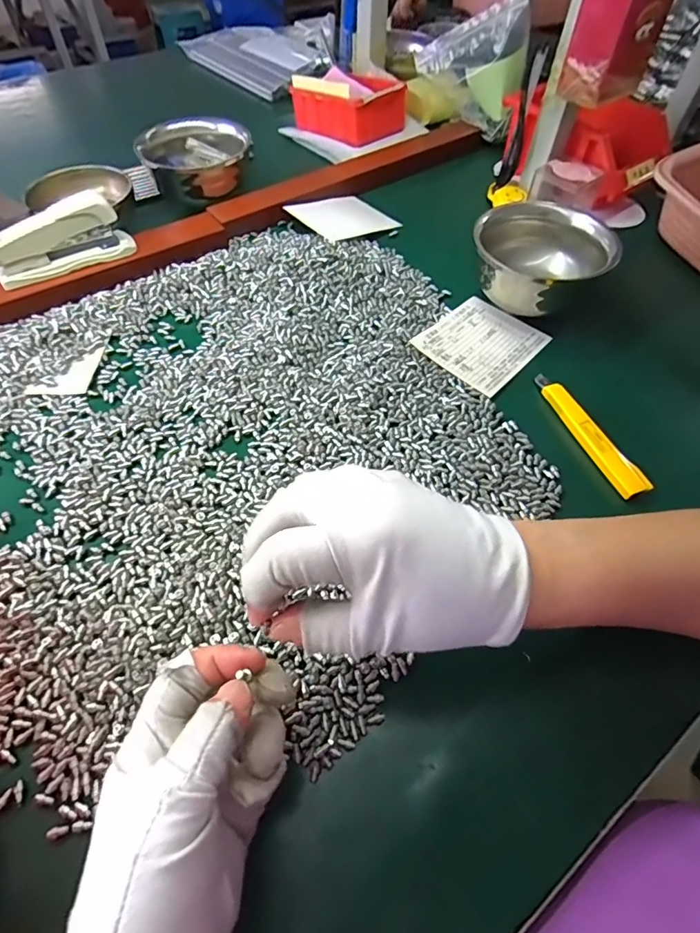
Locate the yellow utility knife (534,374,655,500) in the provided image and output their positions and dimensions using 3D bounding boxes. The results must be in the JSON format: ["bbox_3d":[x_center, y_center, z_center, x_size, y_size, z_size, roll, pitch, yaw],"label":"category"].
[{"bbox_3d":[0.187,-0.029,0.378,0.020,0.013,0.126,-20,59,-13],"label":"yellow utility knife"}]

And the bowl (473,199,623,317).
[{"bbox_3d":[0.180,-0.194,0.458,0.122,0.070,0.122,0,56,0],"label":"bowl"}]

